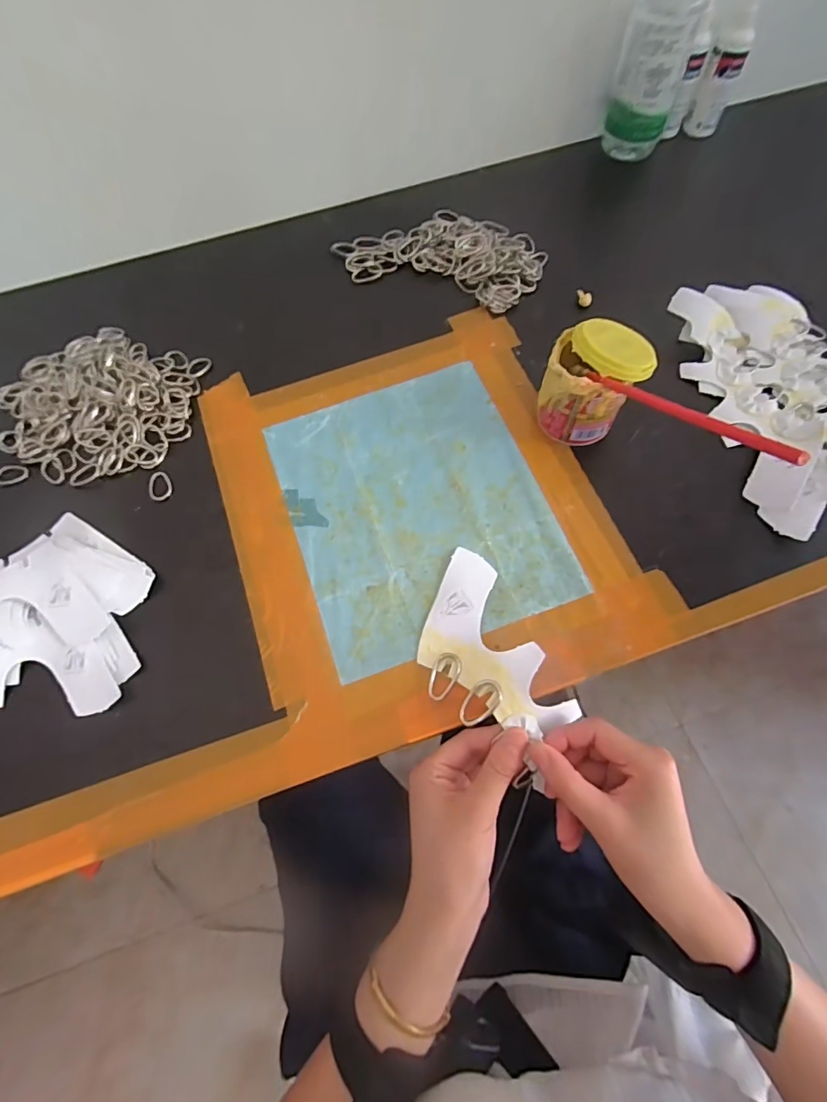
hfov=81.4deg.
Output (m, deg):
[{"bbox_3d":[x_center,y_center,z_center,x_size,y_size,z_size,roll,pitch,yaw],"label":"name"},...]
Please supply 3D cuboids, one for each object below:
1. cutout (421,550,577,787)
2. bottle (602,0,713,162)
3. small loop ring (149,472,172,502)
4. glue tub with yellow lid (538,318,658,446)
[{"bbox_3d":[0.050,0.076,0.340,0.081,0.023,0.162,-21,58,-6],"label":"cutout"},{"bbox_3d":[0.261,-0.530,0.523,0.073,0.181,0.054,17,68,11],"label":"bottle"},{"bbox_3d":[-0.225,-0.058,0.428,0.019,0.004,0.029,-2,67,2],"label":"small loop ring"},{"bbox_3d":[0.146,-0.136,0.398,0.072,0.085,0.067,-1,67,2],"label":"glue tub with yellow lid"}]

